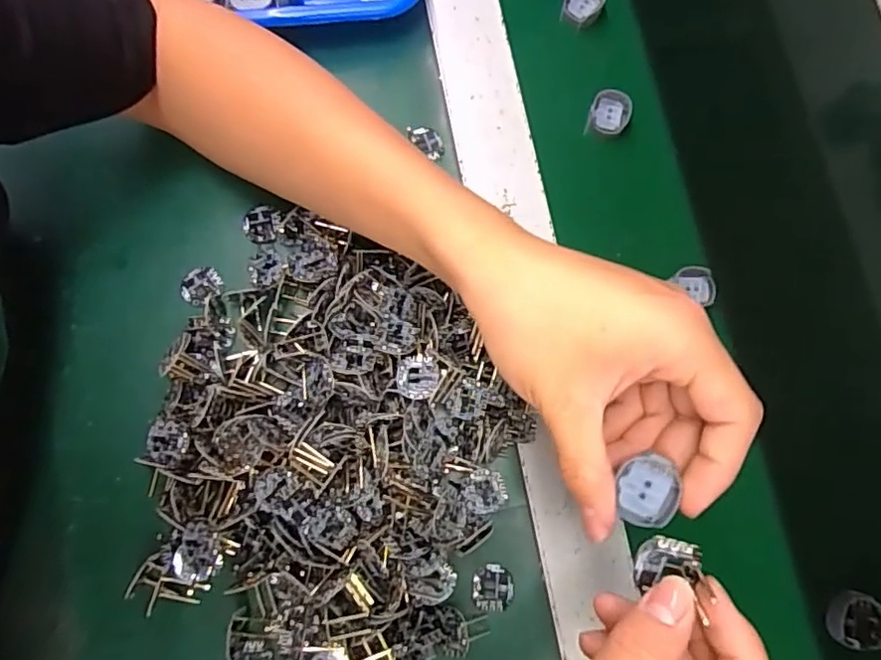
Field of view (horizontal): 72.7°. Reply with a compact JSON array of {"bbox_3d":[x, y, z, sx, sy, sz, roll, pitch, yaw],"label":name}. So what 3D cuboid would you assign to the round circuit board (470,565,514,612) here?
[{"bbox_3d":[0.028,0.141,0.327,0.022,0.005,0.024,0,78,0],"label":"round circuit board"}]

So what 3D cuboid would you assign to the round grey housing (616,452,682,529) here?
[{"bbox_3d":[0.082,0.064,0.237,0.021,0.006,0.029,4,94,15],"label":"round grey housing"}]

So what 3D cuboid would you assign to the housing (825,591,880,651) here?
[{"bbox_3d":[0.235,0.162,0.331,0.034,0.015,0.028,13,78,2],"label":"housing"}]

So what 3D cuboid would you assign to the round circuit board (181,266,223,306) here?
[{"bbox_3d":[-0.143,-0.027,0.358,0.024,0.004,0.022,0,78,0],"label":"round circuit board"}]

